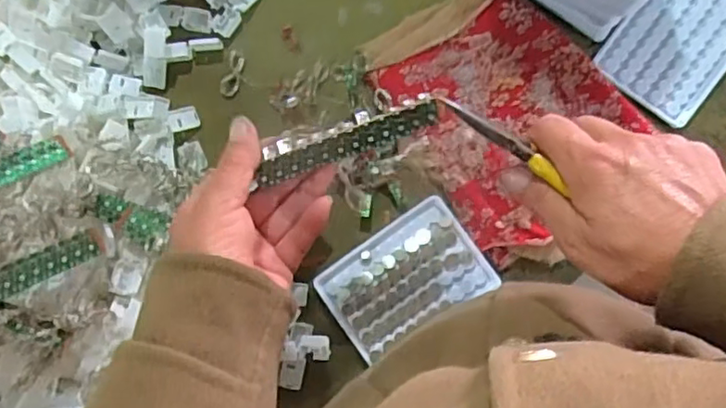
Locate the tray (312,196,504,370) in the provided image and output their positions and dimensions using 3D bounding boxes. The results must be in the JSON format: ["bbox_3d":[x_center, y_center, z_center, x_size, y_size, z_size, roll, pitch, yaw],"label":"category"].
[{"bbox_3d":[0.034,0.062,0.525,0.131,0.011,0.089,-32,85,0],"label":"tray"}]

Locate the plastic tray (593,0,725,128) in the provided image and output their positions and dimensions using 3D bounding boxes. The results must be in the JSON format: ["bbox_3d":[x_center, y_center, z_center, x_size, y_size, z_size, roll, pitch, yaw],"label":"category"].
[{"bbox_3d":[0.276,-0.144,0.540,0.093,0.008,0.129,37,88,5],"label":"plastic tray"}]

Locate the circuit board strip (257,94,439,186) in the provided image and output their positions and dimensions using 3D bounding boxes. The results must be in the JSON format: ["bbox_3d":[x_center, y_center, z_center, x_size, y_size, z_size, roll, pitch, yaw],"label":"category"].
[{"bbox_3d":[-0.009,-0.041,0.382,0.114,0.017,0.020,-20,85,-2],"label":"circuit board strip"}]

